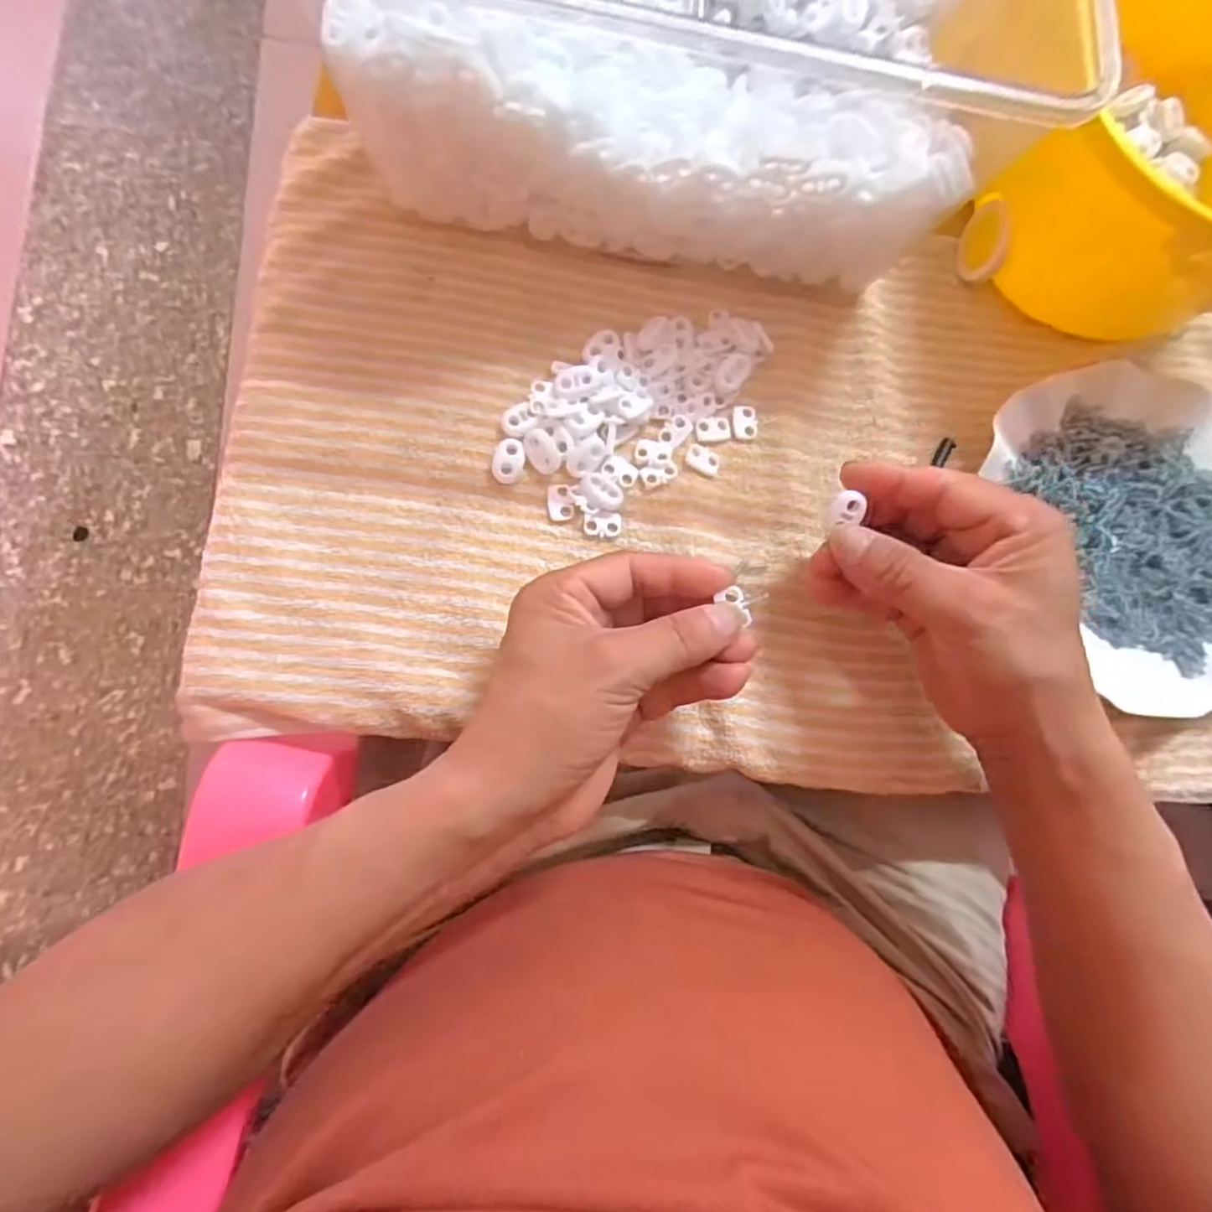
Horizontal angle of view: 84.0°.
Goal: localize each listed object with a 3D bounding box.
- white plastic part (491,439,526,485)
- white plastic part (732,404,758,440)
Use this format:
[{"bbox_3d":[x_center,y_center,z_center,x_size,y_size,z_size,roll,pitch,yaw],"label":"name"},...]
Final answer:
[{"bbox_3d":[-0.048,-0.071,0.330,0.015,0.006,0.022,13,78,-6],"label":"white plastic part"},{"bbox_3d":[0.073,-0.096,0.350,0.012,0.004,0.017,-5,81,-10],"label":"white plastic part"}]

